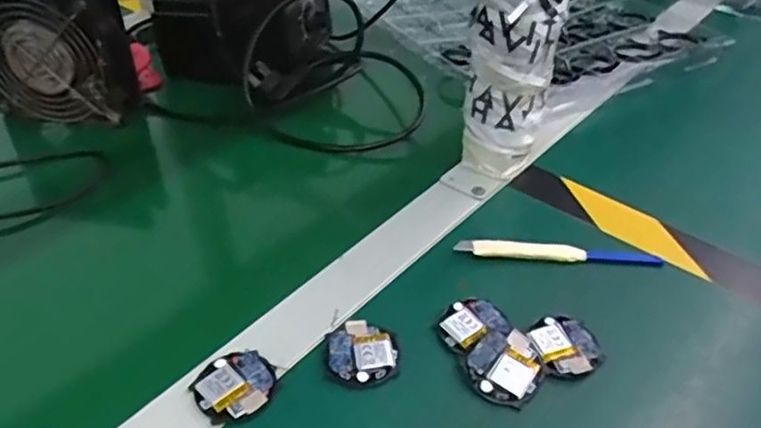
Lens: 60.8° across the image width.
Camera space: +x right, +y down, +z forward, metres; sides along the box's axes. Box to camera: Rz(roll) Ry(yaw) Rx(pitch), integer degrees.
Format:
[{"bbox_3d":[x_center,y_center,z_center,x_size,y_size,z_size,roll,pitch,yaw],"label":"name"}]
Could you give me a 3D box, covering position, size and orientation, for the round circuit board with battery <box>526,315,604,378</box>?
[{"bbox_3d":[0.108,0.076,0.380,0.038,0.007,0.041,0,41,0],"label":"round circuit board with battery"}]

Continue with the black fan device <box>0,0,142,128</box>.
[{"bbox_3d":[-0.282,-0.139,0.563,0.121,0.125,0.050,9,41,9],"label":"black fan device"}]

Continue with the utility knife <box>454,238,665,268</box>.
[{"bbox_3d":[0.123,0.027,0.443,0.139,0.013,0.012,1,41,1],"label":"utility knife"}]

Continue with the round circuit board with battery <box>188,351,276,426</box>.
[{"bbox_3d":[-0.079,0.095,0.357,0.041,0.007,0.043,0,41,0],"label":"round circuit board with battery"}]

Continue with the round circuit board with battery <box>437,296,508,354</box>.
[{"bbox_3d":[0.055,0.065,0.389,0.041,0.007,0.038,0,41,0],"label":"round circuit board with battery"}]

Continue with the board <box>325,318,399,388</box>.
[{"bbox_3d":[-0.011,0.080,0.376,0.041,0.005,0.044,0,41,0],"label":"board"}]

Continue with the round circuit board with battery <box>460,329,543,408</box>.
[{"bbox_3d":[0.071,0.086,0.367,0.043,0.004,0.041,1,55,-1],"label":"round circuit board with battery"}]

